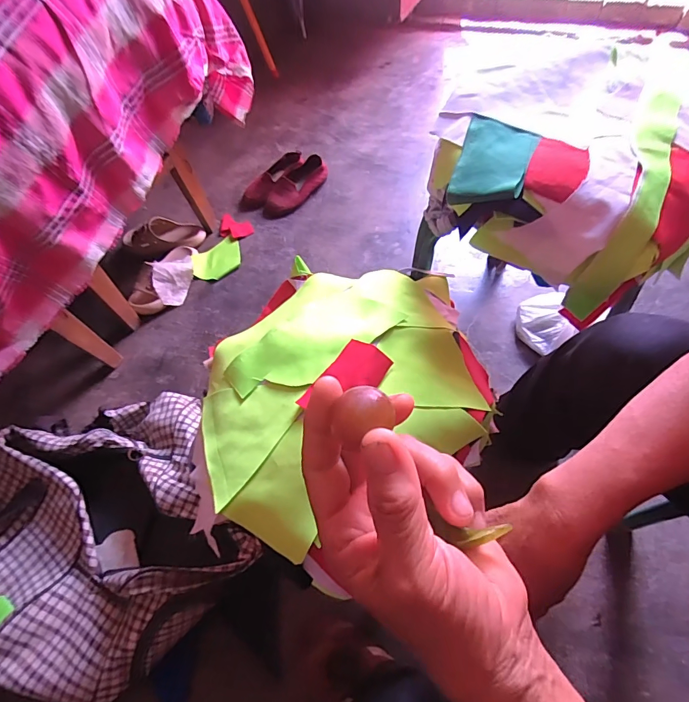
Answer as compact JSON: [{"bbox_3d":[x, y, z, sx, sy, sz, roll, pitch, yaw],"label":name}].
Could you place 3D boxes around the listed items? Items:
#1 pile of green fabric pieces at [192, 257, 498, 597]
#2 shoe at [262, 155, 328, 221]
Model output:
[{"bbox_3d":[0.002,0.032,0.477,0.333,0.072,0.393,16,62,16],"label":"pile of green fabric pieces"},{"bbox_3d":[-0.136,-0.449,1.099,0.221,0.064,0.078,-41,62,-20],"label":"shoe"}]

